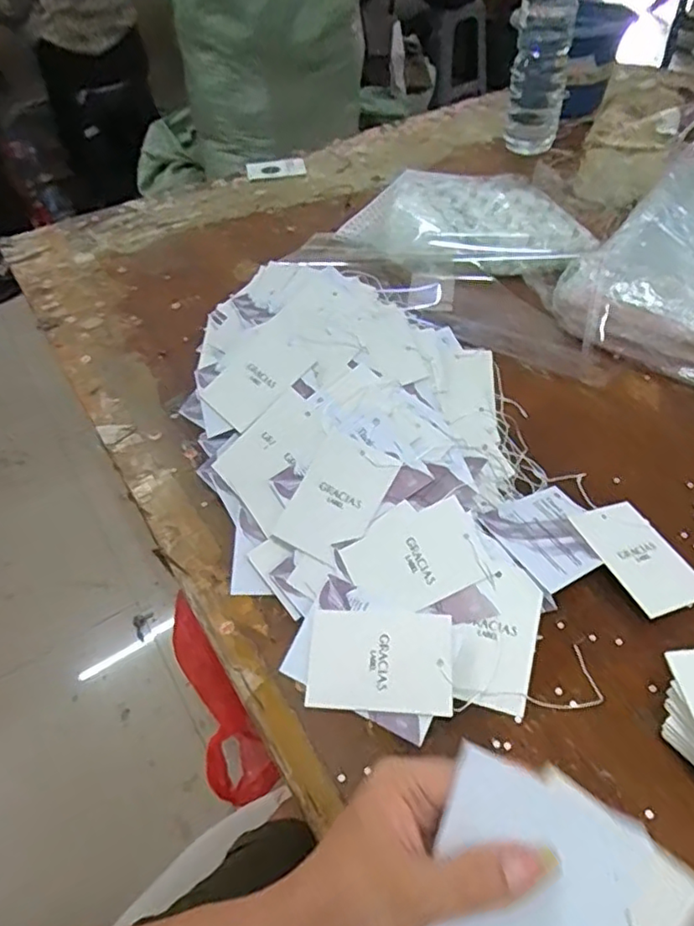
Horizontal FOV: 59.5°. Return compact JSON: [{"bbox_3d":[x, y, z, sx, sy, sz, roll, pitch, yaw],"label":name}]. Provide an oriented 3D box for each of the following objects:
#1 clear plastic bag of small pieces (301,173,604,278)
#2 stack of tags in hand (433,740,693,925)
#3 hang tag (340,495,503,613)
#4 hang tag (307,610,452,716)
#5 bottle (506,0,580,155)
[{"bbox_3d":[0.134,-0.297,0.753,0.324,0.049,0.211,16,51,20],"label":"clear plastic bag of small pieces"},{"bbox_3d":[0.073,0.173,0.226,0.088,0.004,0.100,14,81,31],"label":"stack of tags in hand"},{"bbox_3d":[0.048,0.066,0.412,0.089,0.004,0.060,-25,66,-4],"label":"hang tag"},{"bbox_3d":[0.021,0.125,0.385,0.089,0.004,0.060,1,61,8],"label":"hang tag"},{"bbox_3d":[0.279,-0.584,0.871,0.072,0.261,0.083,1,47,7],"label":"bottle"}]

